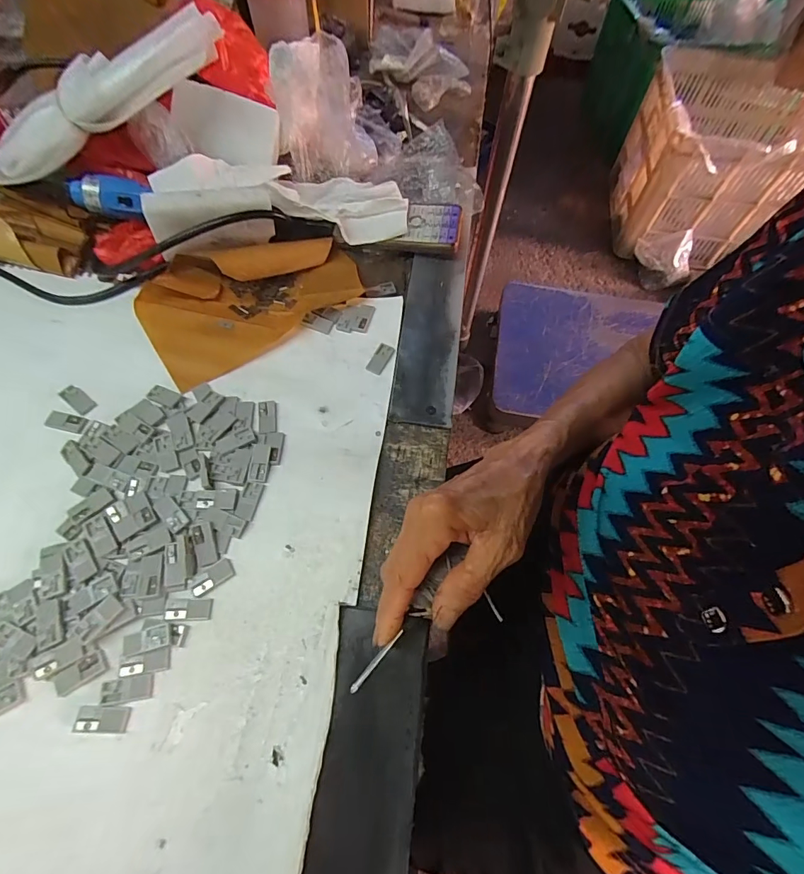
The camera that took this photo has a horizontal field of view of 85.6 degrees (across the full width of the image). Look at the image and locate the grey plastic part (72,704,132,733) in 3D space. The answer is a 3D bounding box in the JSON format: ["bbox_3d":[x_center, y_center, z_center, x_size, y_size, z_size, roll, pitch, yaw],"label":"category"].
[{"bbox_3d":[-0.176,0.165,0.253,0.030,0.004,0.014,2,63,1],"label":"grey plastic part"}]

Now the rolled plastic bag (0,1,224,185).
[{"bbox_3d":[-0.271,-0.310,0.390,0.244,0.040,0.039,-33,67,1],"label":"rolled plastic bag"}]

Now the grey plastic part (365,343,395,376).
[{"bbox_3d":[-0.019,-0.068,0.371,0.015,0.004,0.028,27,66,13],"label":"grey plastic part"}]

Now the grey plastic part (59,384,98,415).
[{"bbox_3d":[-0.259,-0.031,0.348,0.030,0.004,0.013,34,68,15],"label":"grey plastic part"}]

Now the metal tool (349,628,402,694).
[{"bbox_3d":[-0.013,0.121,0.235,0.004,0.004,0.039,40,69,18],"label":"metal tool"}]

